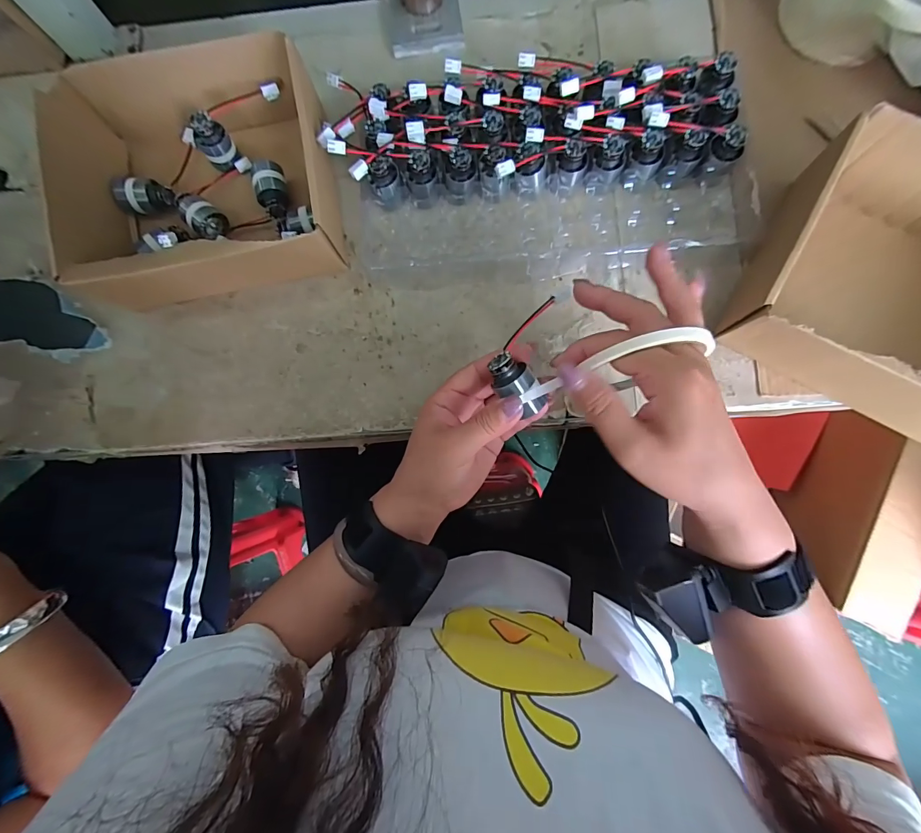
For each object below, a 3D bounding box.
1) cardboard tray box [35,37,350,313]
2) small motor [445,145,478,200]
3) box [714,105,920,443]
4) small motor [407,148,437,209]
[{"bbox_3d":[-0.224,-0.211,0.349,0.213,0.074,0.196,-12,82,1],"label":"cardboard tray box"},{"bbox_3d":[0.001,-0.213,0.349,0.027,0.036,0.027,-1,83,3],"label":"small motor"},{"bbox_3d":[0.345,-0.096,0.302,0.207,0.074,0.186,27,85,6],"label":"box"},{"bbox_3d":[-0.033,-0.208,0.349,0.025,0.037,0.029,-11,82,1],"label":"small motor"}]

